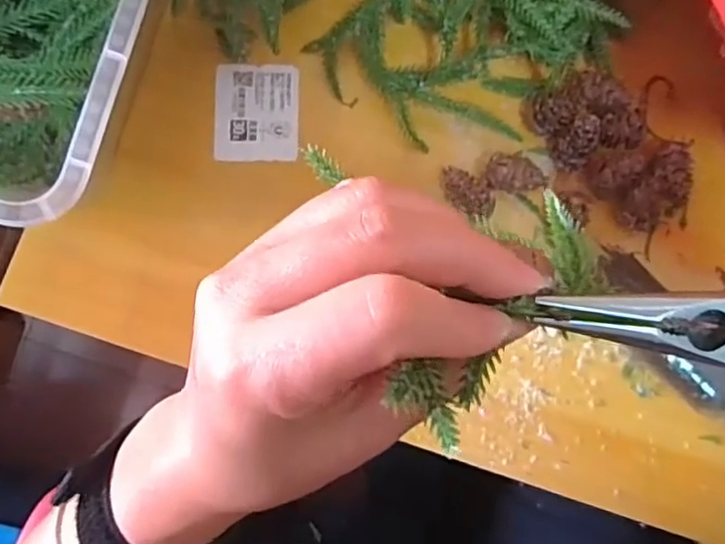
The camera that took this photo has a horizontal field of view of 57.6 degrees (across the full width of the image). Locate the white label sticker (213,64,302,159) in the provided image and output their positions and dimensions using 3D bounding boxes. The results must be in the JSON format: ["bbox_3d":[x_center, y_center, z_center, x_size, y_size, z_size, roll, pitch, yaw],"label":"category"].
[{"bbox_3d":[-0.062,-0.094,0.388,0.048,0.004,0.058,1,83,-1],"label":"white label sticker"}]

